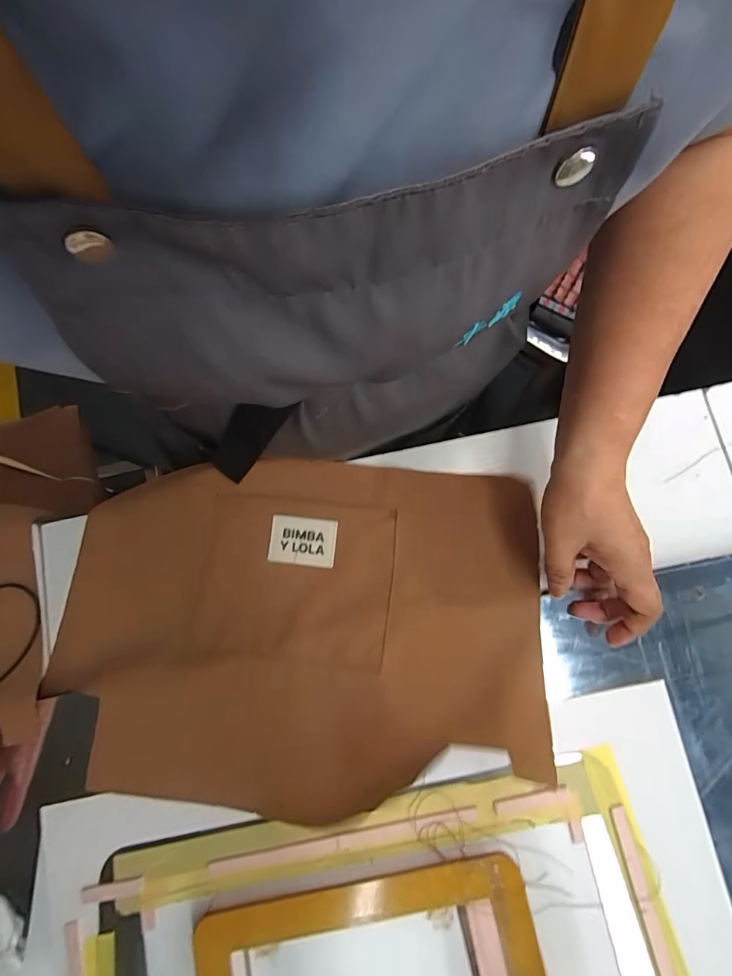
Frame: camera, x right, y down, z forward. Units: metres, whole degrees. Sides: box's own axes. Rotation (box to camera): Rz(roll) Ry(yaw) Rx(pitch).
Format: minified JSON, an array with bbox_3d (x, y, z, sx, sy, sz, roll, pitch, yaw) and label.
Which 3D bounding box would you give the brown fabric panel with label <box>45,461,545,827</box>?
[{"bbox_3d":[-0.066,0.107,0.347,0.398,0.059,0.272,4,76,3],"label":"brown fabric panel with label"}]

